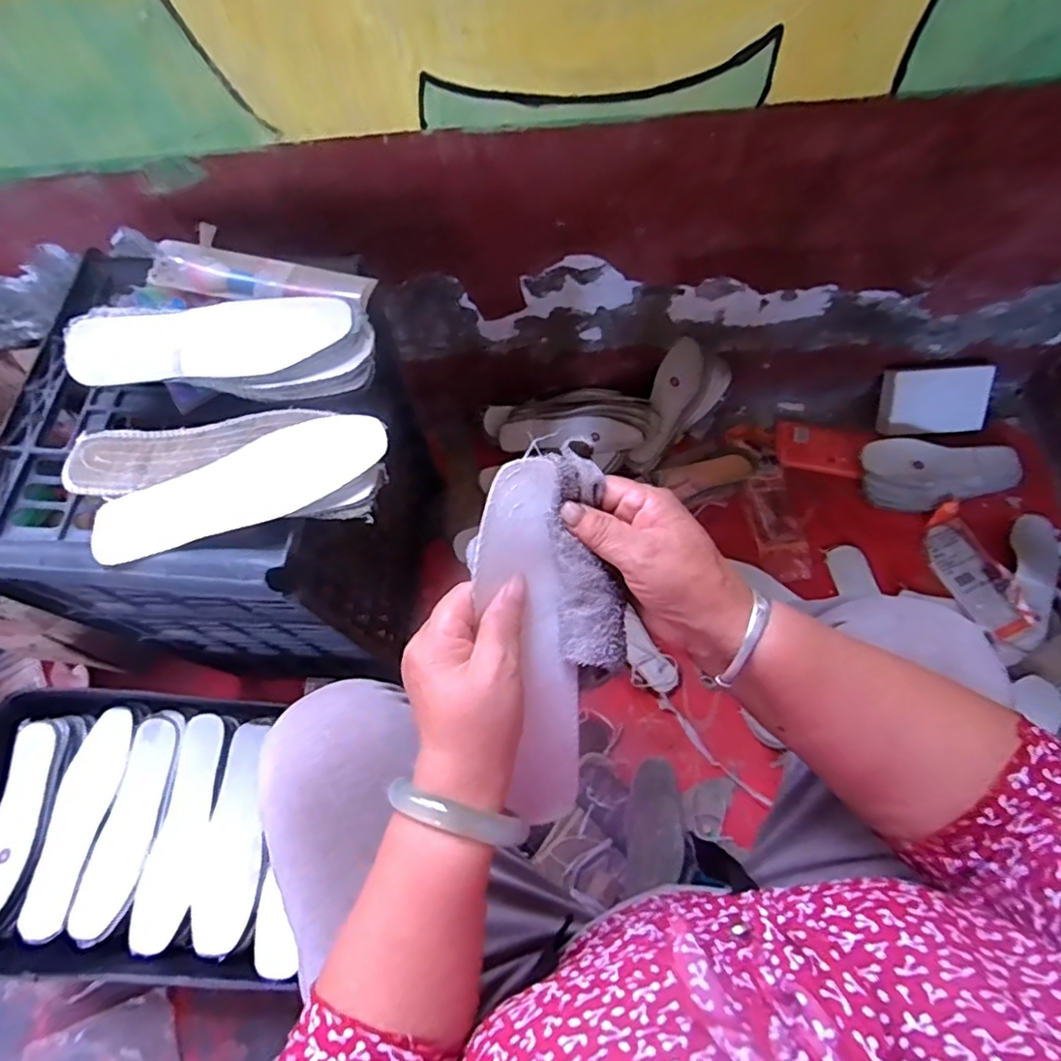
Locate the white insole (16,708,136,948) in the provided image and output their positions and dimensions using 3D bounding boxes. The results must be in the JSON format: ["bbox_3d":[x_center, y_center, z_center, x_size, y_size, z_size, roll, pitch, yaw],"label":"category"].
[{"bbox_3d":[-0.525,0.327,0.689,0.079,0.021,0.229,6,67,6],"label":"white insole"}]

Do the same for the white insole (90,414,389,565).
[{"bbox_3d":[-0.223,-0.036,0.463,0.226,0.014,0.064,-21,69,-5],"label":"white insole"}]

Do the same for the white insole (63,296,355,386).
[{"bbox_3d":[-0.255,-0.157,0.479,0.217,0.015,0.071,-3,71,-1],"label":"white insole"}]

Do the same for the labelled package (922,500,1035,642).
[{"bbox_3d":[0.649,0.056,0.881,0.078,0.030,0.200,-17,66,-4],"label":"labelled package"}]

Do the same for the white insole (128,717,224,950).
[{"bbox_3d":[-0.387,0.328,0.666,0.070,0.027,0.229,2,66,4],"label":"white insole"}]

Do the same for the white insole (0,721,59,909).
[{"bbox_3d":[-0.596,0.337,0.687,0.055,0.021,0.217,1,66,4],"label":"white insole"}]

